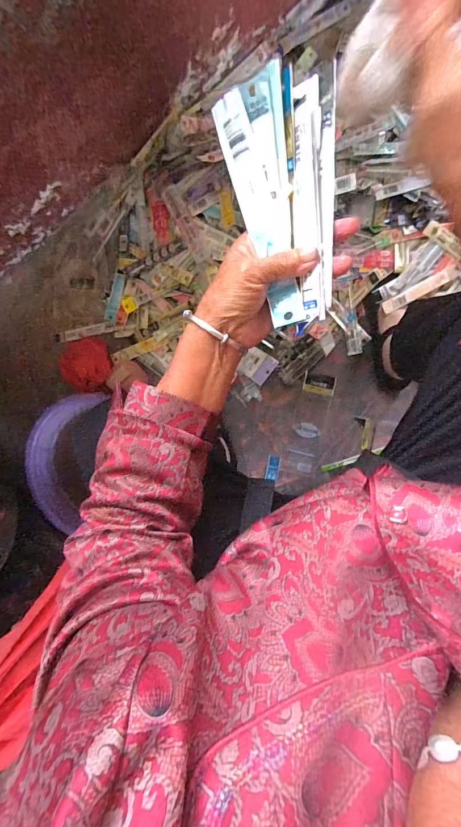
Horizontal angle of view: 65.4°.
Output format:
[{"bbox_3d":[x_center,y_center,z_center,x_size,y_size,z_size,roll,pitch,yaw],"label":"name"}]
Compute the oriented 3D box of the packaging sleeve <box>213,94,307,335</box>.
[{"bbox_3d":[0.023,-0.155,0.279,0.025,0.007,0.173,-16,96,19],"label":"packaging sleeve"}]

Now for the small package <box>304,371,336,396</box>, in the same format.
[{"bbox_3d":[0.183,-0.060,0.737,0.064,0.009,0.038,12,97,6],"label":"small package"}]

